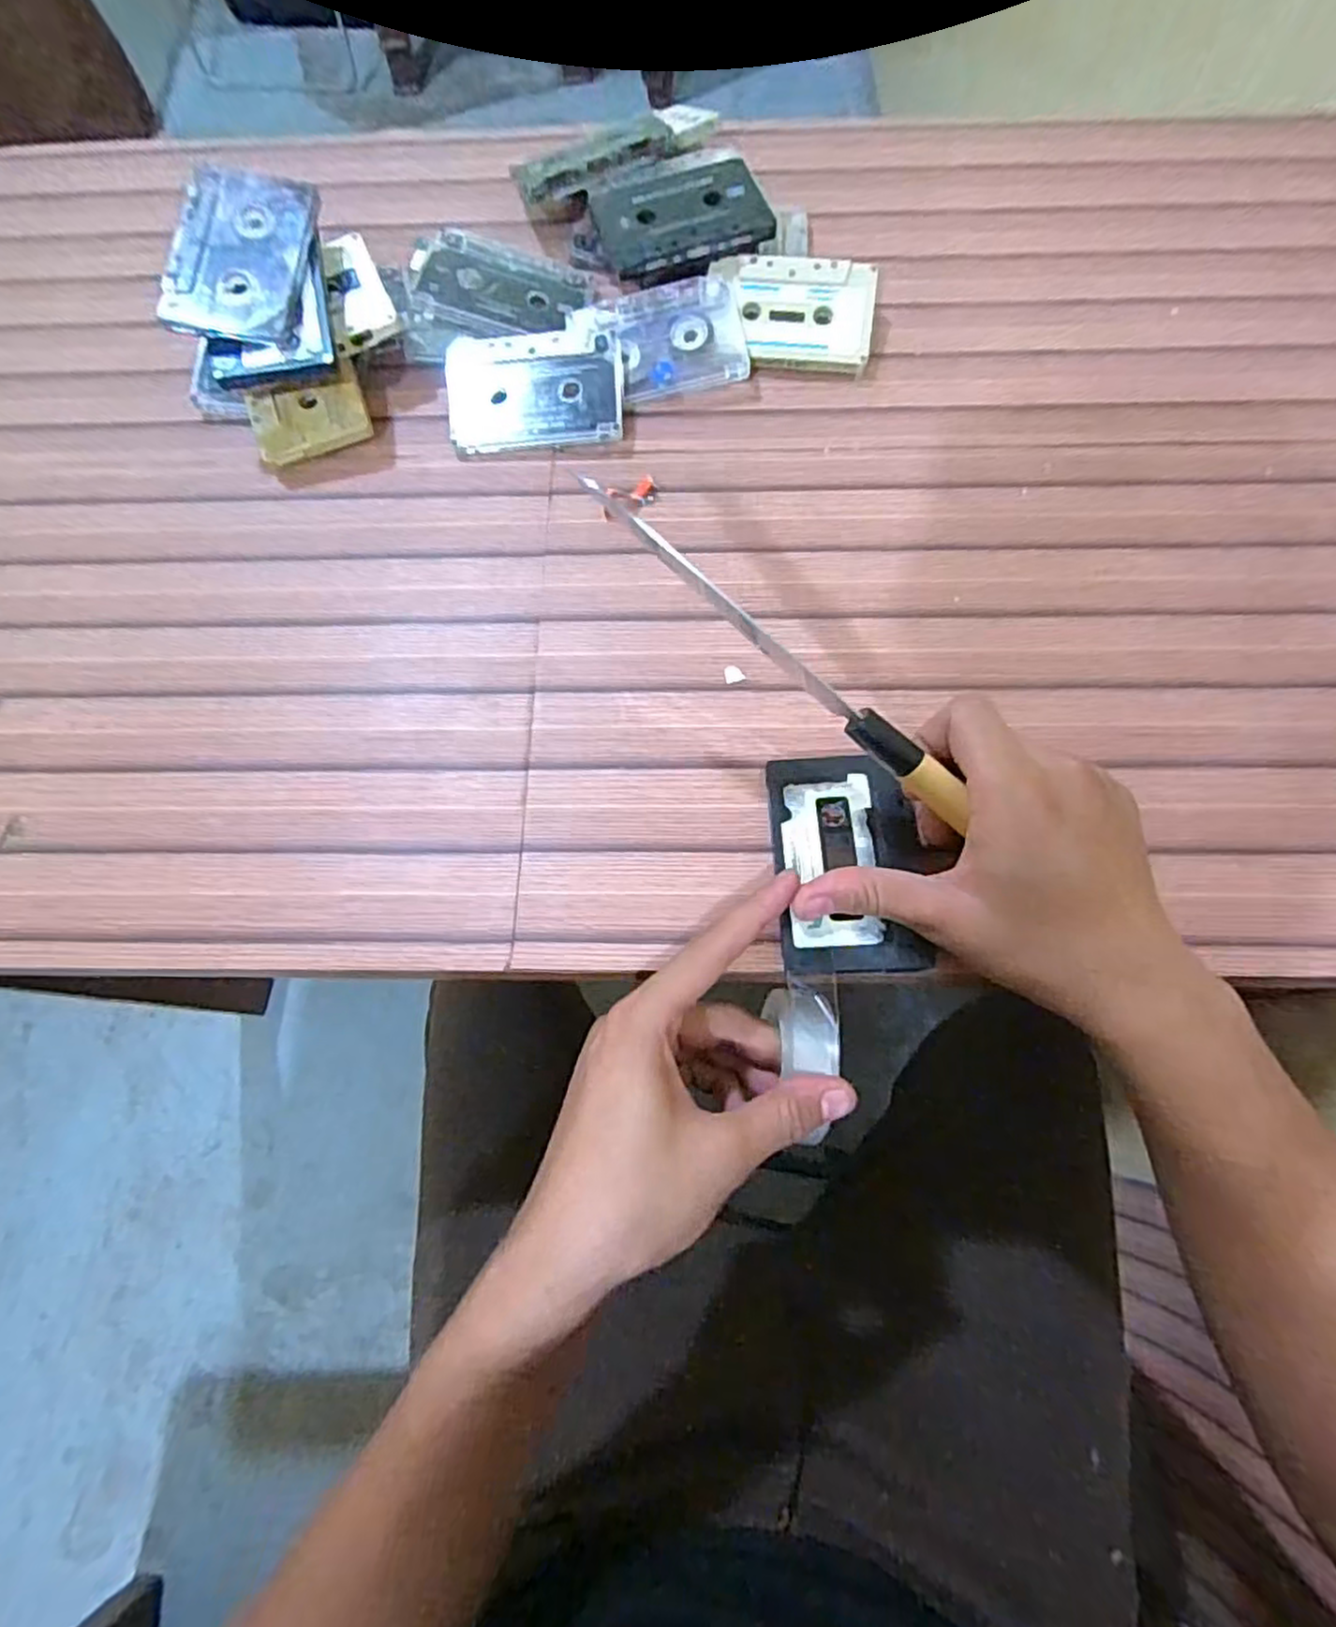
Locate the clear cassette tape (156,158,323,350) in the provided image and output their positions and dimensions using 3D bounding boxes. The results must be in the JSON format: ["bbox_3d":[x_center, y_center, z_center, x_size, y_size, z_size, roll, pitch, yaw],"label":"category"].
[{"bbox_3d":[-0.229,-0.304,0.388,0.065,0.007,0.106,6,80,-14],"label":"clear cassette tape"}]

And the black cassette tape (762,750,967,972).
[{"bbox_3d":[0.082,0.020,0.319,0.068,0.008,0.098,-3,70,2],"label":"black cassette tape"}]

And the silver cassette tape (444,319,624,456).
[{"bbox_3d":[-0.079,-0.250,0.419,0.100,0.013,0.074,-6,90,2],"label":"silver cassette tape"}]

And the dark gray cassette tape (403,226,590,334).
[{"bbox_3d":[-0.103,-0.326,0.437,0.106,0.015,0.065,19,74,-3],"label":"dark gray cassette tape"}]

